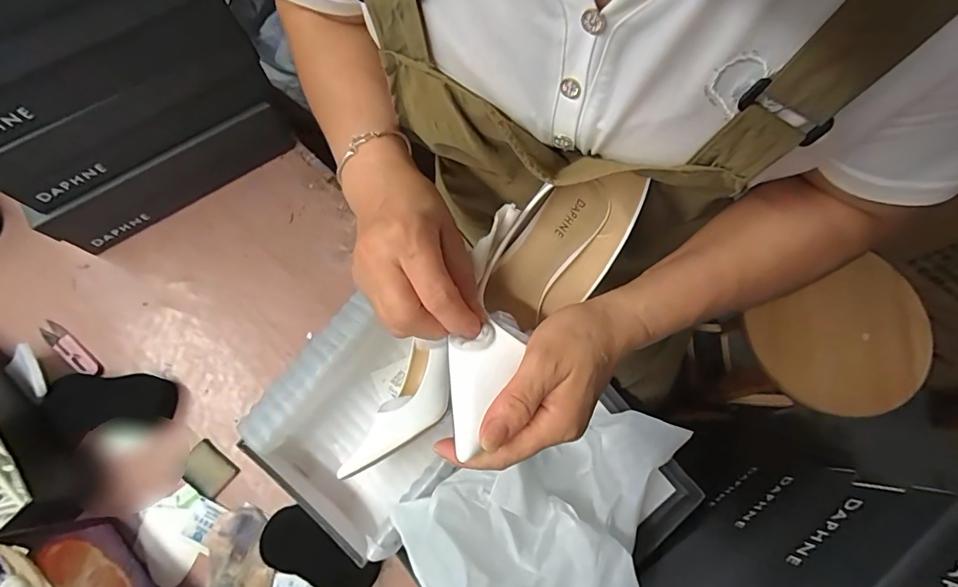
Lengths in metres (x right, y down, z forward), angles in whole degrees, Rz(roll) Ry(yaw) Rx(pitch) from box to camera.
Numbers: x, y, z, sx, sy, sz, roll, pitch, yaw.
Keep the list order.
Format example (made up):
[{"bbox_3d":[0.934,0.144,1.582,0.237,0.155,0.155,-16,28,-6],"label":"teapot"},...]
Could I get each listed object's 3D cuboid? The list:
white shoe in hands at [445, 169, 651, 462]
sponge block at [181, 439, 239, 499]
[{"bbox_3d":[0.043,-0.012,0.325,0.067,0.066,0.239,33,62,8],"label":"white shoe in hands"},{"bbox_3d":[-0.321,0.208,0.562,0.059,0.010,0.047,38,75,9],"label":"sponge block"}]

